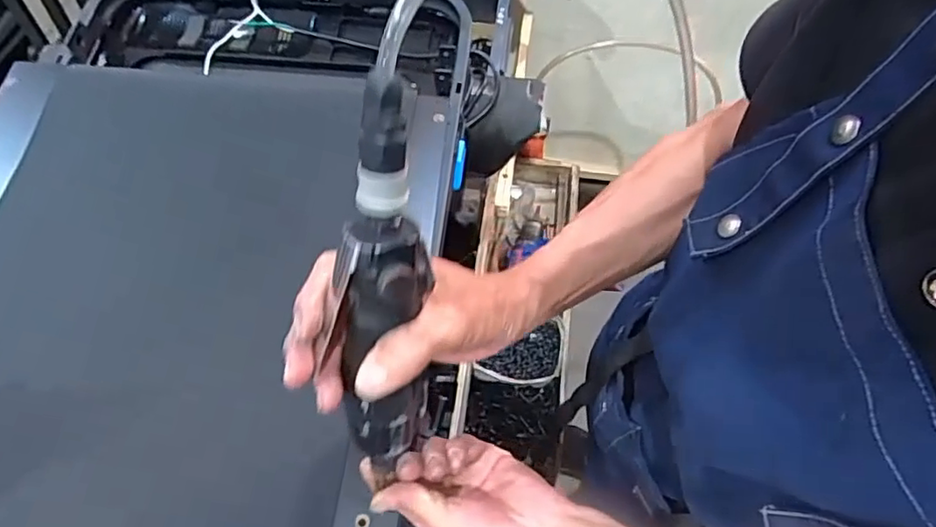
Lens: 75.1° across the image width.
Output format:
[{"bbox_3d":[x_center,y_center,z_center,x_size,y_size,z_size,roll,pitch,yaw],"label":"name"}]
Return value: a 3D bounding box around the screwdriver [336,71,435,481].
[{"bbox_3d":[-0.044,0.016,0.332,0.043,0.237,0.036,8,32,5],"label":"screwdriver"}]

